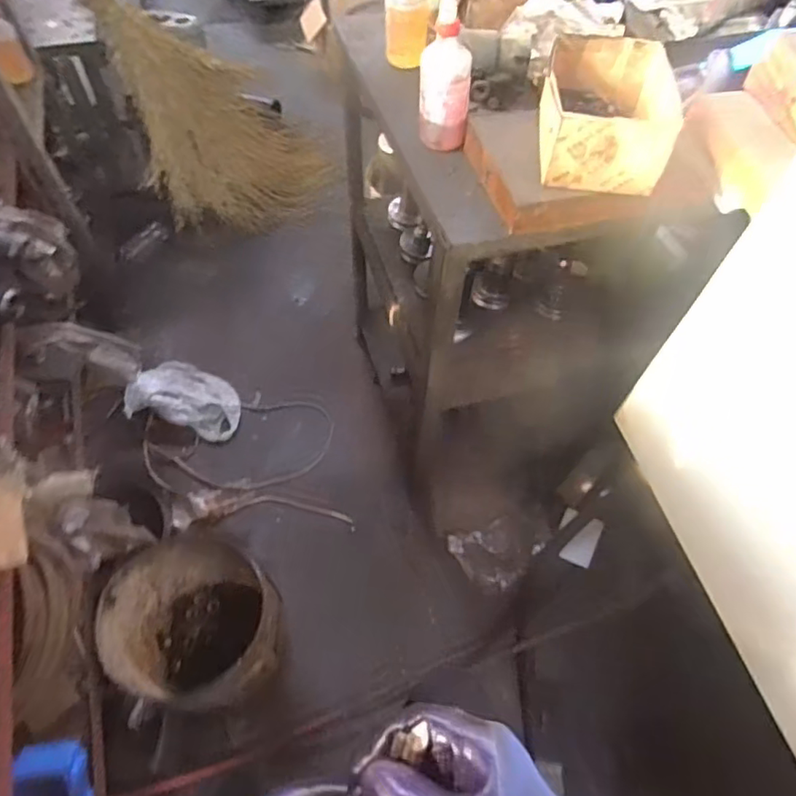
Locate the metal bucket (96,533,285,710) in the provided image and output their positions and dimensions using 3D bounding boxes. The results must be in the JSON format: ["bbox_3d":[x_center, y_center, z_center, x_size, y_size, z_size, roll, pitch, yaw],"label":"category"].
[{"bbox_3d":[-0.407,0.470,1.183,0.322,0.297,0.290,33,62,16],"label":"metal bucket"}]

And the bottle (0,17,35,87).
[{"bbox_3d":[-0.955,-0.870,1.383,0.067,0.211,0.088,-20,62,-15],"label":"bottle"}]

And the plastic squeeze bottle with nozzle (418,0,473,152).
[{"bbox_3d":[0.068,-0.450,0.772,0.070,0.201,0.076,6,58,0],"label":"plastic squeeze bottle with nozzle"}]

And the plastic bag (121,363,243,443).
[{"bbox_3d":[-0.597,-0.015,1.640,0.301,0.106,0.224,12,58,4],"label":"plastic bag"}]

